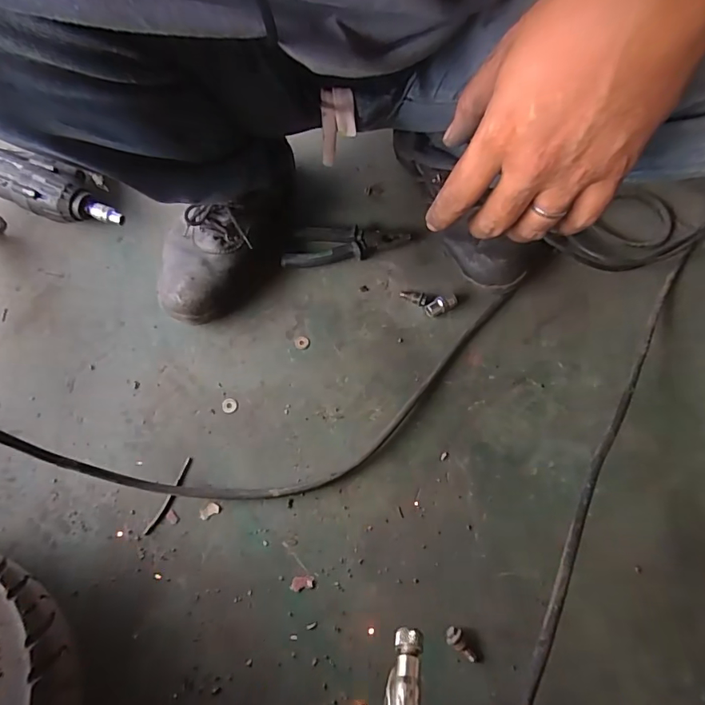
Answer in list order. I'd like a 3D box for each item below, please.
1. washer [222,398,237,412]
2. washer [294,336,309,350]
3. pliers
[{"bbox_3d":[-0.152,0.065,0.573,0.019,0.004,0.018,0,69,0],"label":"washer"},{"bbox_3d":[-0.066,-0.013,0.602,0.019,0.004,0.019,0,69,0],"label":"washer"},{"bbox_3d":[-0.008,-0.150,0.636,0.178,0.028,0.050,-10,69,-4],"label":"pliers"}]

